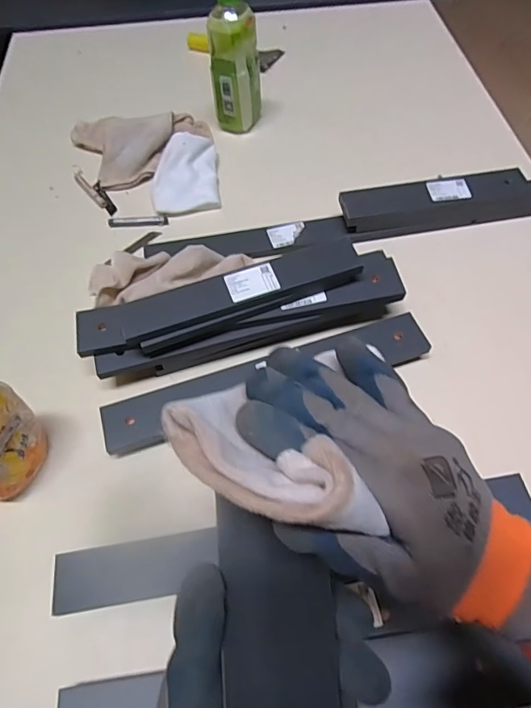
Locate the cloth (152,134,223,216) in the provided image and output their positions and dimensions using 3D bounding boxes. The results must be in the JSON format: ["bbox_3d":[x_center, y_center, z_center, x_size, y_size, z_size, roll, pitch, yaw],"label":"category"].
[{"bbox_3d":[-0.140,-0.311,0.800,0.114,0.052,0.144,-5,59,0],"label":"cloth"}]

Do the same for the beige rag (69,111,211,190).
[{"bbox_3d":[-0.242,-0.378,0.850,0.266,0.045,0.173,3,60,4],"label":"beige rag"}]

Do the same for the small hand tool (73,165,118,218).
[{"bbox_3d":[-0.307,-0.295,0.821,0.033,0.012,0.148,-31,63,-15],"label":"small hand tool"}]

